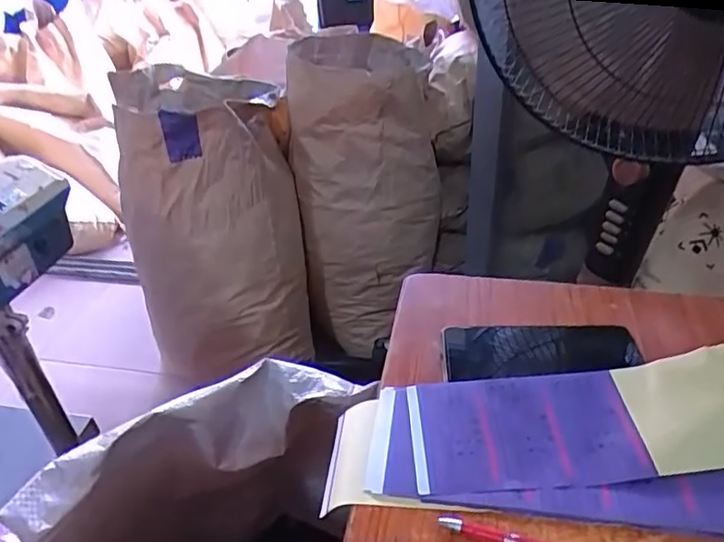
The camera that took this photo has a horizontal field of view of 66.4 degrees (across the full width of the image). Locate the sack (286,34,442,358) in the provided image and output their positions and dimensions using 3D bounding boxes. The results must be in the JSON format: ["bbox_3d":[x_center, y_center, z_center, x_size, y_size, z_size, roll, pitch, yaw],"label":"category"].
[{"bbox_3d":[0.012,-0.122,1.170,0.289,0.619,0.217,-5,35,1],"label":"sack"}]

